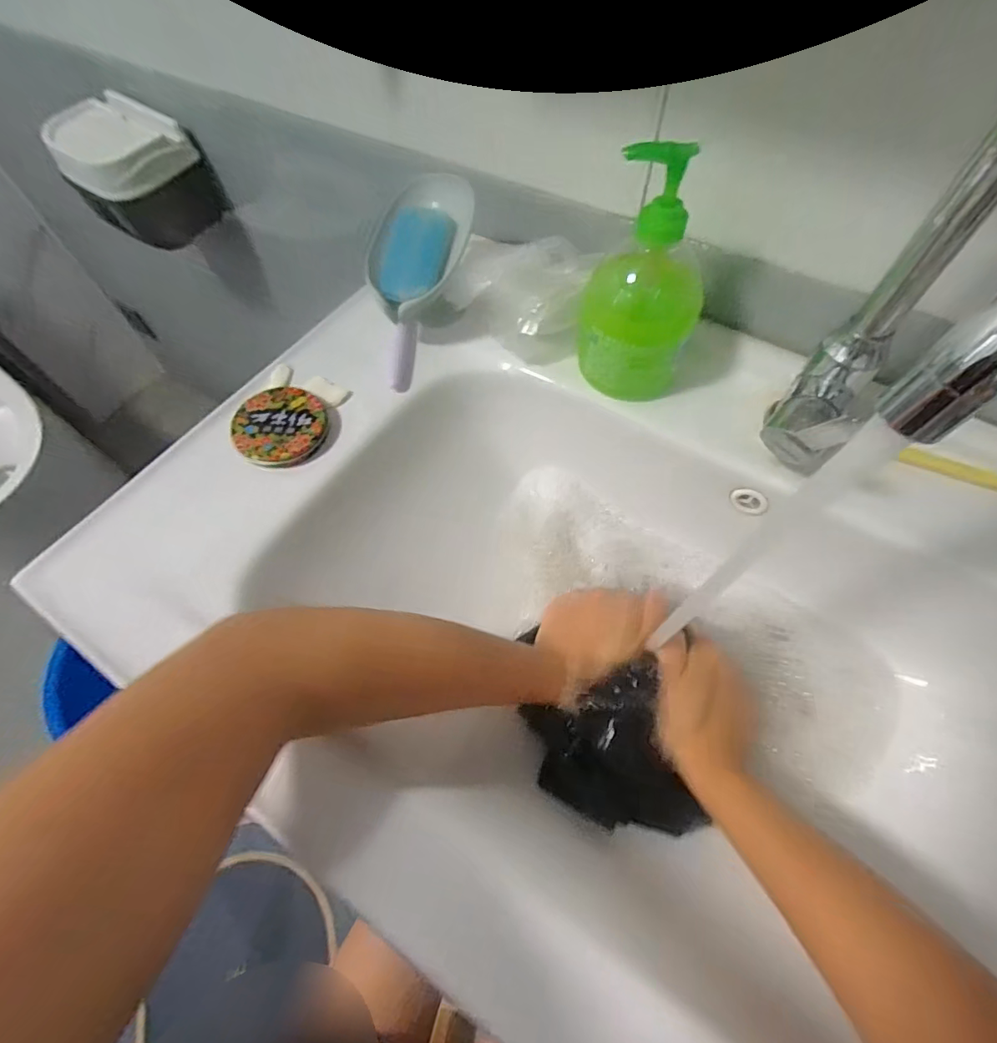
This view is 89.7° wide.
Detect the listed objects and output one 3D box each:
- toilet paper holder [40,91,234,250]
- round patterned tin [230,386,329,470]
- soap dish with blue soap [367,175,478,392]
[{"bbox_3d":[-0.474,-0.464,0.679,0.161,0.139,0.118,-31,64,-13],"label":"toilet paper holder"},{"bbox_3d":[-0.175,-0.077,0.400,0.074,0.014,0.070,-1,61,2],"label":"round patterned tin"},{"bbox_3d":[-0.073,-0.201,0.425,0.078,0.034,0.168,20,103,13],"label":"soap dish with blue soap"}]

